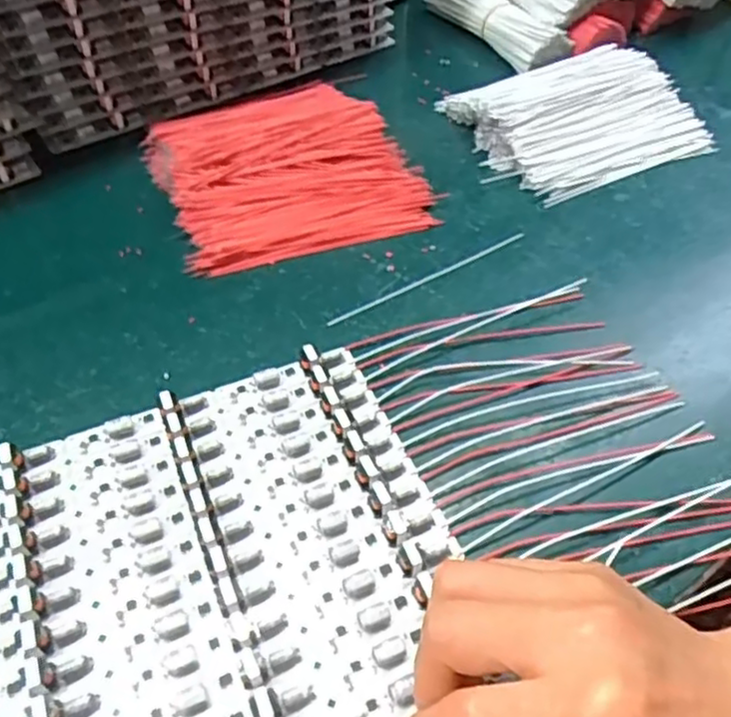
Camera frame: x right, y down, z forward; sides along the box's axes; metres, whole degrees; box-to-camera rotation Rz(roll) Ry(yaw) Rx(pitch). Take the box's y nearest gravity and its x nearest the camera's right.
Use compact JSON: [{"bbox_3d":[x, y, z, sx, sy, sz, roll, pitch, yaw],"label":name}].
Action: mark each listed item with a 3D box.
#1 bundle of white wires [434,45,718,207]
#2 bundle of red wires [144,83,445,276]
[{"bbox_3d":[0.154,-0.178,0.506,0.165,0.027,0.132,-18,53,-14],"label":"bundle of white wires"},{"bbox_3d":[-0.053,-0.126,0.462,0.158,0.027,0.151,-18,53,-14],"label":"bundle of red wires"}]

